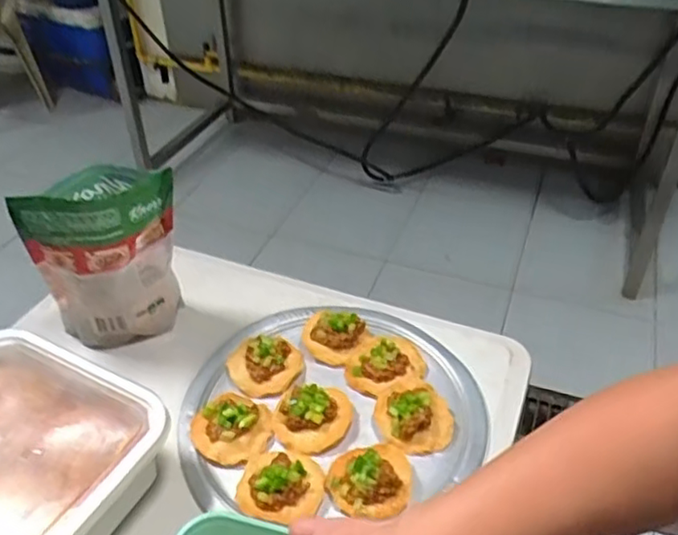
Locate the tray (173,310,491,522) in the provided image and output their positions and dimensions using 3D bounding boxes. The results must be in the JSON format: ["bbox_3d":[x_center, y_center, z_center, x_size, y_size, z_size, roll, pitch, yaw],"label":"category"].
[{"bbox_3d":[-0.011,0.130,0.688,0.300,0.027,0.278,-1,39,0],"label":"tray"}]

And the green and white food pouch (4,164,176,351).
[{"bbox_3d":[-0.255,-0.009,0.728,0.154,0.192,0.084,-23,44,-25],"label":"green and white food pouch"}]

